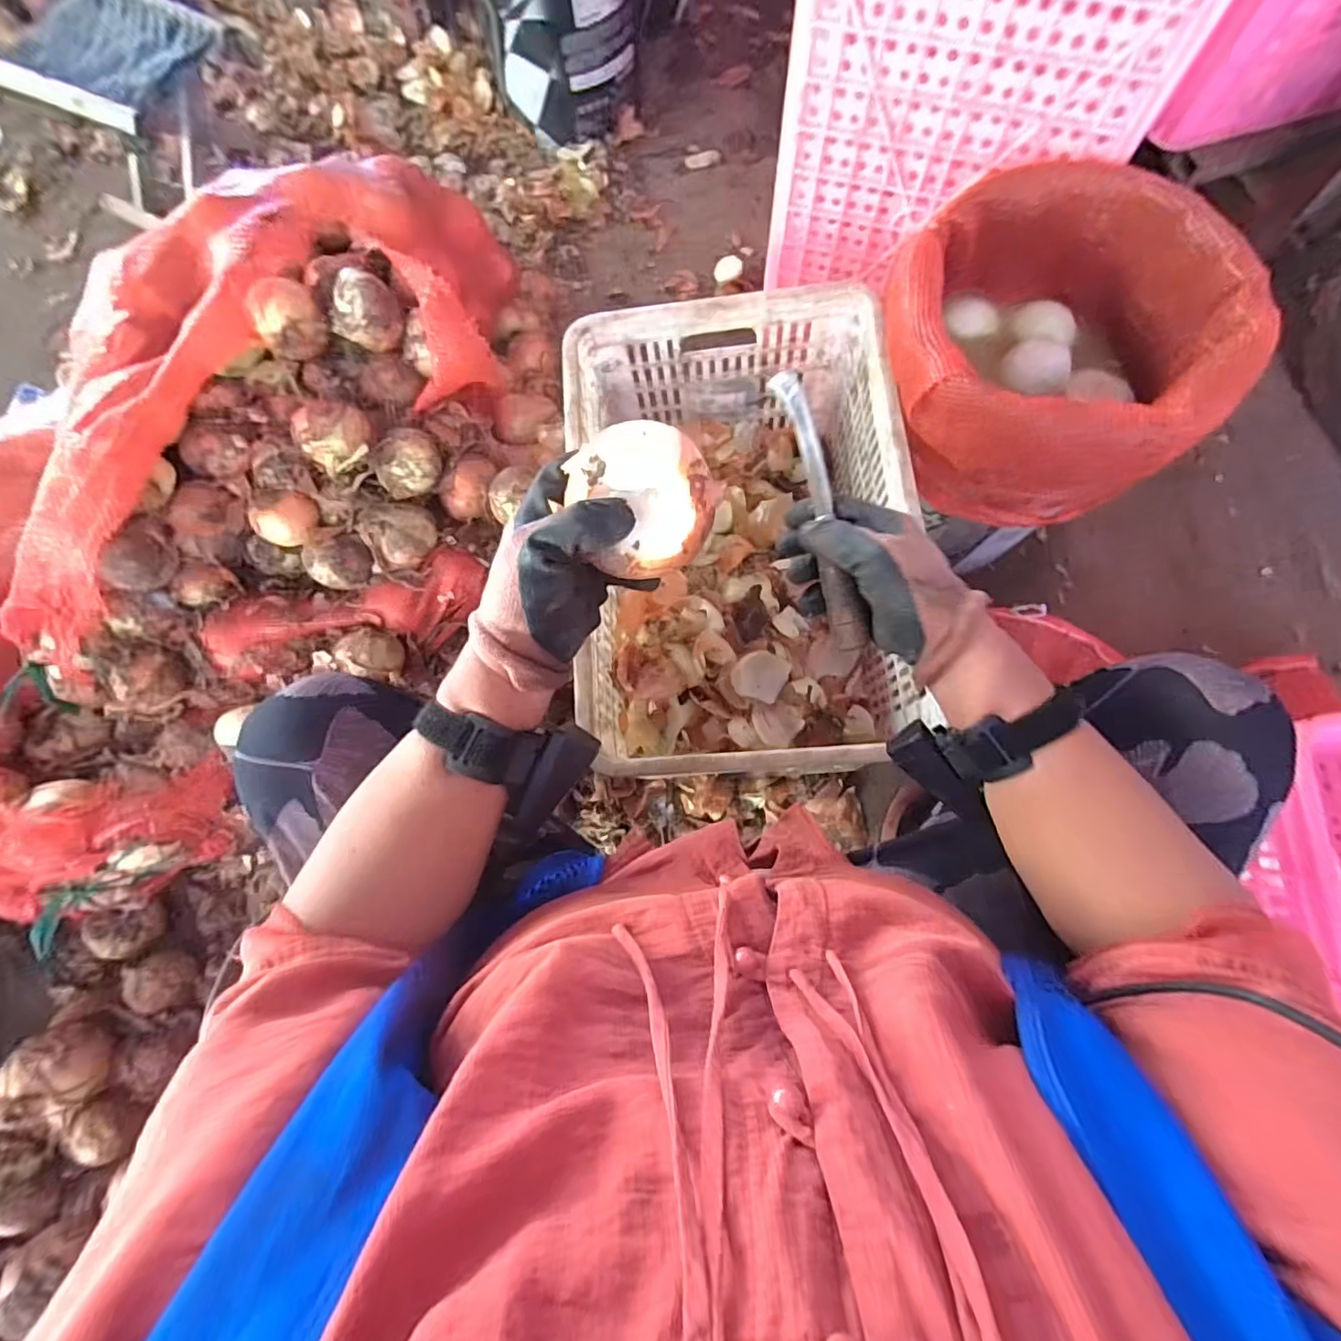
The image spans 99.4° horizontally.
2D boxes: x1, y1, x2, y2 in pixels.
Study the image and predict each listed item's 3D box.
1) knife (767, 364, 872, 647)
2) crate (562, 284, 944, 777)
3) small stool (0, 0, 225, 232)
[{"bbox_3d":[0.106,-0.114,0.403,0.022,0.018,0.202,-12,88,-3],"label":"knife"},{"bbox_3d":[0.076,-0.139,0.684,0.358,0.226,0.519,-4,76,-1],"label":"crate"},{"bbox_3d":[-0.858,-0.917,0.935,0.289,0.196,0.253,21,77,5],"label":"small stool"}]

